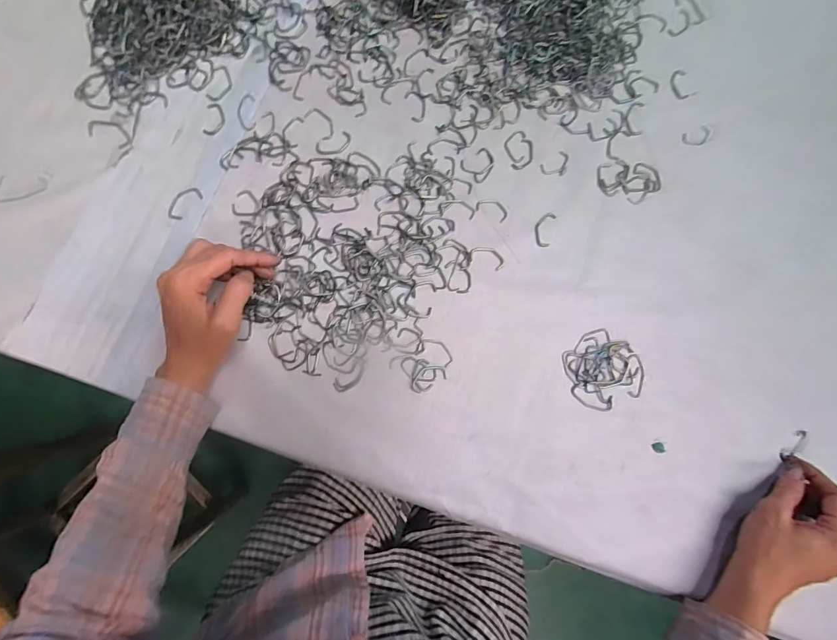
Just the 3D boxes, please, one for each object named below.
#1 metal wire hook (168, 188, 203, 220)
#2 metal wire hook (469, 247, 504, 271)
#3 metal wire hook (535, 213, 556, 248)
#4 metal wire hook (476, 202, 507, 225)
[{"bbox_3d":[-0.225,-0.112,0.394,0.019,0.004,0.037,41,83,2],"label":"metal wire hook"},{"bbox_3d":[0.069,-0.064,0.409,0.035,0.004,0.020,19,83,-2],"label":"metal wire hook"},{"bbox_3d":[0.127,-0.092,0.417,0.018,0.004,0.037,16,83,-2],"label":"metal wire hook"},{"bbox_3d":[0.075,-0.113,0.418,0.032,0.004,0.019,28,82,0],"label":"metal wire hook"}]

